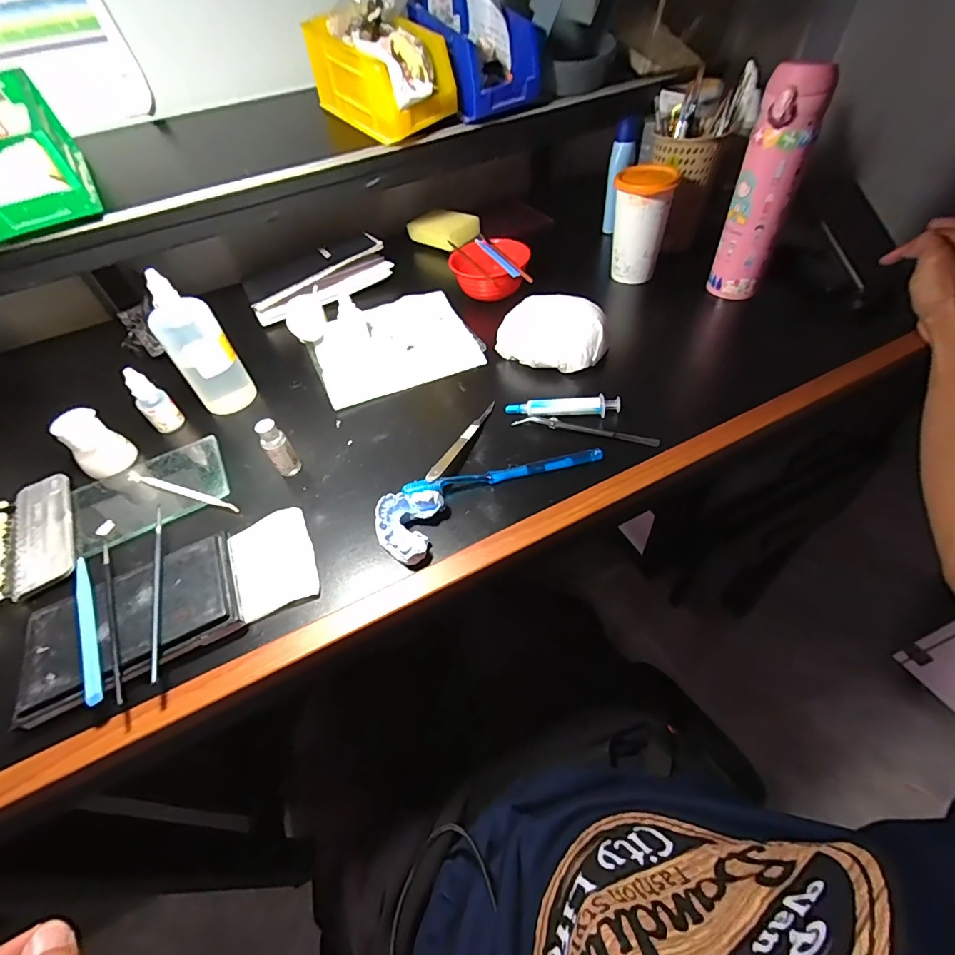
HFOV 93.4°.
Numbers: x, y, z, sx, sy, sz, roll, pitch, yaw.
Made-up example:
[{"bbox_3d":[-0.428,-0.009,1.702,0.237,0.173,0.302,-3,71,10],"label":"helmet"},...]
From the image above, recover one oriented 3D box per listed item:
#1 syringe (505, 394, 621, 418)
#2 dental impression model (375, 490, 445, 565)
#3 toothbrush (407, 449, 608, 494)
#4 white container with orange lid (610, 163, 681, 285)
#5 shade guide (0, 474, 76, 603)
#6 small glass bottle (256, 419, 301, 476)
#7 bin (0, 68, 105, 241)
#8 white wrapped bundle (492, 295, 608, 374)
[{"bbox_3d":[0.090,-0.072,0.473,0.115,0.026,0.015,-2,50,6],"label":"syringe"},{"bbox_3d":[-0.061,0.042,0.388,0.048,0.030,0.064,9,52,14],"label":"dental impression model"},{"bbox_3d":[0.025,-0.002,0.428,0.187,0.019,0.013,-11,50,-3],"label":"toothbrush"},{"bbox_3d":[0.216,-0.335,0.604,0.072,0.126,0.069,9,52,14],"label":"white container with orange lid"},{"bbox_3d":[-0.423,0.056,0.426,0.068,0.009,0.141,-30,53,-18],"label":"shade guide"},{"bbox_3d":[-0.195,-0.029,0.444,0.024,0.063,0.019,-29,53,-17],"label":"small glass bottle"},{"bbox_3d":[-0.484,-0.333,0.467,0.103,0.104,0.155,-27,52,-15],"label":"bin"},{"bbox_3d":[0.092,-0.172,0.547,0.126,0.050,0.097,14,53,18],"label":"white wrapped bundle"}]

